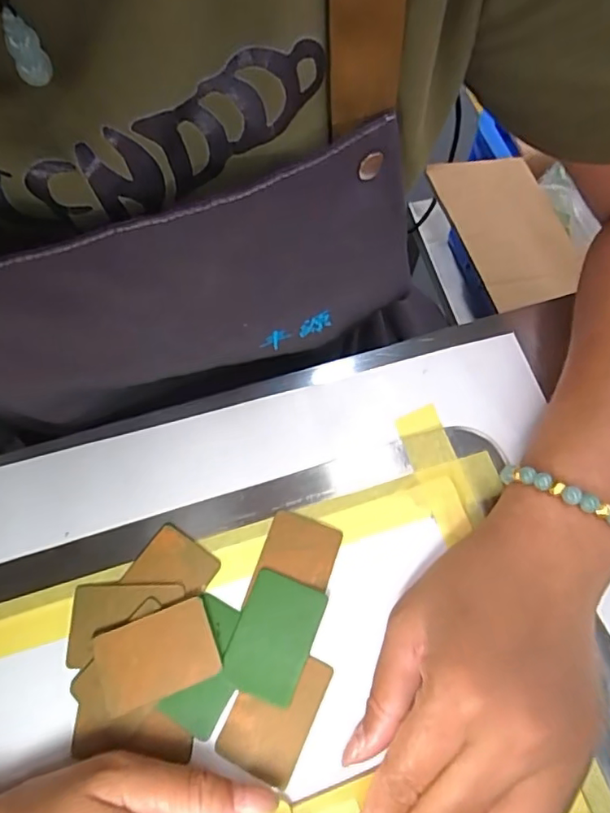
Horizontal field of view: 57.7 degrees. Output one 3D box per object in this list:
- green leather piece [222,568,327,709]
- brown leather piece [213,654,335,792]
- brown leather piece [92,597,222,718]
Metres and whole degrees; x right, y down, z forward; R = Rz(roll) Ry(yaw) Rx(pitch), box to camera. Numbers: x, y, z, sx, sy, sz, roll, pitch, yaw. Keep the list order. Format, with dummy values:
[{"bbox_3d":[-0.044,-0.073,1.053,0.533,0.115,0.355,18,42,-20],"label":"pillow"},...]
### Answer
[{"bbox_3d":[-0.014,0.105,0.254,0.035,0.004,0.052,20,71,7],"label":"green leather piece"},{"bbox_3d":[-0.014,0.134,0.245,0.035,0.004,0.051,24,71,8],"label":"brown leather piece"},{"bbox_3d":[-0.066,0.111,0.246,0.051,0.004,0.035,-19,71,-10],"label":"brown leather piece"}]

